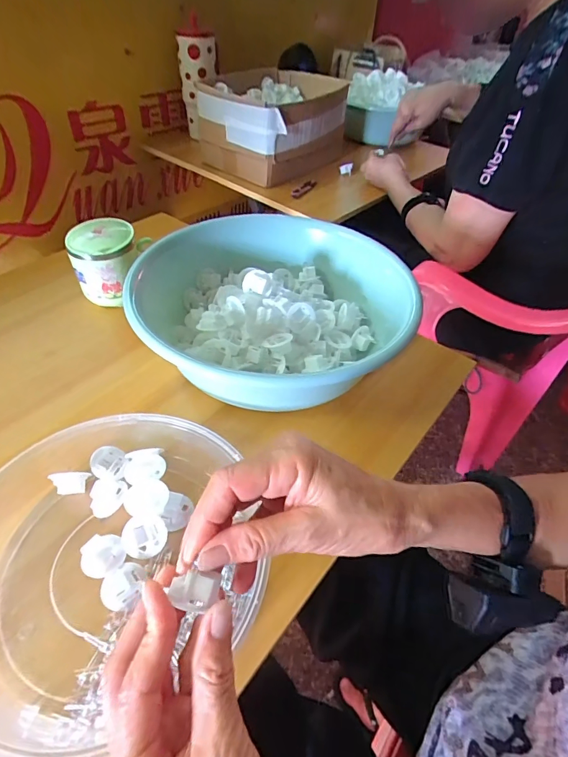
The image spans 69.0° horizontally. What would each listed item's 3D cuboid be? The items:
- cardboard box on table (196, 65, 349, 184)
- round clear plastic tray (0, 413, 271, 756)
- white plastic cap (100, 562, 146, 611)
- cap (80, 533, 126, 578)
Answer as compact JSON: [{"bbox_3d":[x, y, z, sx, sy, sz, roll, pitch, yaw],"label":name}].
[{"bbox_3d":[-0.034,-0.571,0.925,0.279,0.172,0.289,29,50,23],"label":"cardboard box on table"},{"bbox_3d":[-0.148,0.133,0.303,0.238,0.054,0.221,3,43,-2],"label":"round clear plastic tray"},{"bbox_3d":[-0.120,0.152,0.305,0.030,0.010,0.029,2,45,-2],"label":"white plastic cap"},{"bbox_3d":[-0.140,0.135,0.317,0.030,0.014,0.028,2,45,-2],"label":"cap"}]

